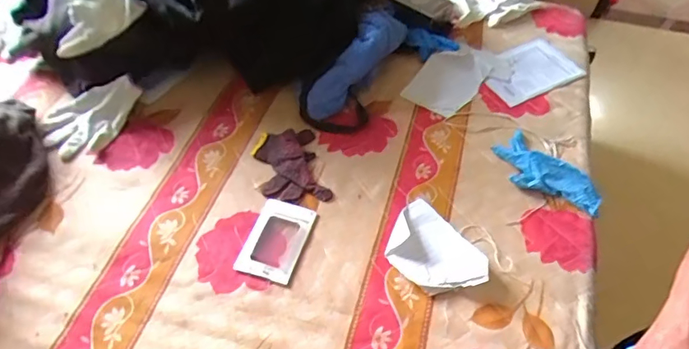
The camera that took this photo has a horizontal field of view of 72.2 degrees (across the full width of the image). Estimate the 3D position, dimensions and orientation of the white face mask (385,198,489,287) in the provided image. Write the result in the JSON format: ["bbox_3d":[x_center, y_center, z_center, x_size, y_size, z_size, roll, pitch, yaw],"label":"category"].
[{"bbox_3d":[0.139,0.117,0.744,0.122,0.025,0.169,-33,59,-24],"label":"white face mask"}]

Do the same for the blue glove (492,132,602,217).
[{"bbox_3d":[0.359,-0.002,0.838,0.194,0.029,0.105,37,60,25],"label":"blue glove"}]

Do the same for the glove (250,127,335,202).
[{"bbox_3d":[-0.098,-0.016,0.845,0.113,0.025,0.163,-11,53,-9],"label":"glove"}]

